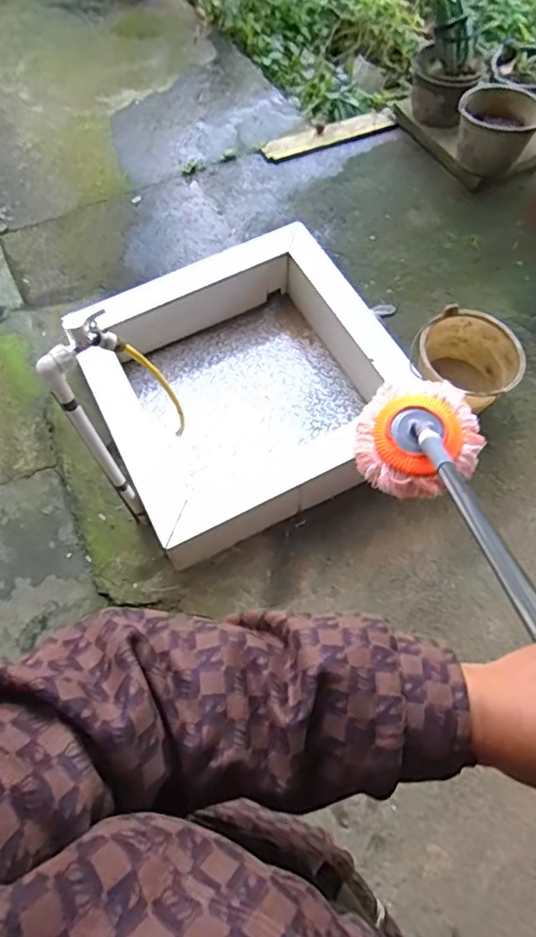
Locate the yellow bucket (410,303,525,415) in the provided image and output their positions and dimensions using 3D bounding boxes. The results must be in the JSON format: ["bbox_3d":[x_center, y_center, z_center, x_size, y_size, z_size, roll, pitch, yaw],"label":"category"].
[{"bbox_3d":[0.522,-0.268,1.516,0.265,0.199,0.258,-2,63,3],"label":"yellow bucket"}]

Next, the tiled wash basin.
[{"bbox_3d":[-0.061,-0.239,1.509,0.783,0.189,0.723,-25,67,-15],"label":"tiled wash basin"}]

